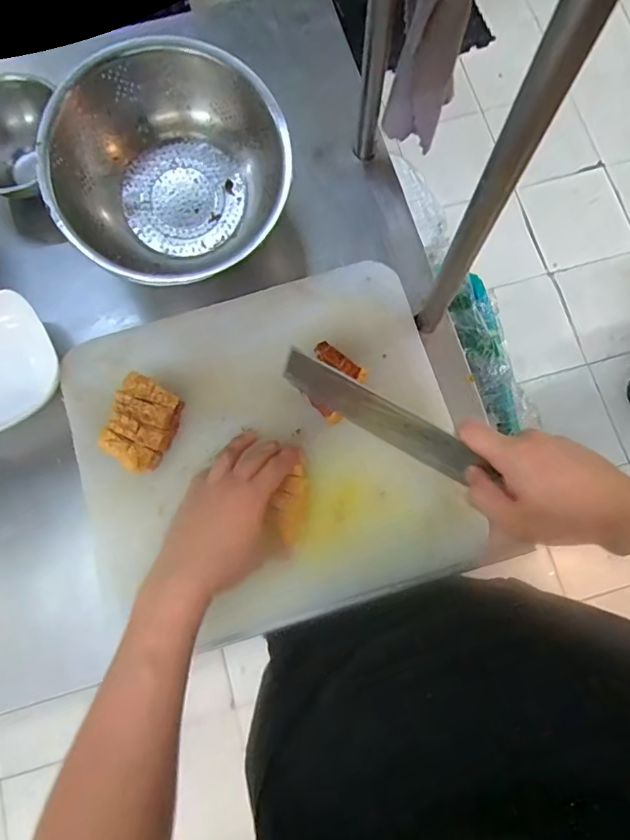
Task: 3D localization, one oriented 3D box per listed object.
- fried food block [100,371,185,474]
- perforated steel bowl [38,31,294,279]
[{"bbox_3d":[-0.175,0.006,0.513,0.054,0.047,0.087,18,79,4],"label":"fried food block"},{"bbox_3d":[-0.156,-0.272,0.540,0.237,0.109,0.205,-22,79,-4],"label":"perforated steel bowl"}]

